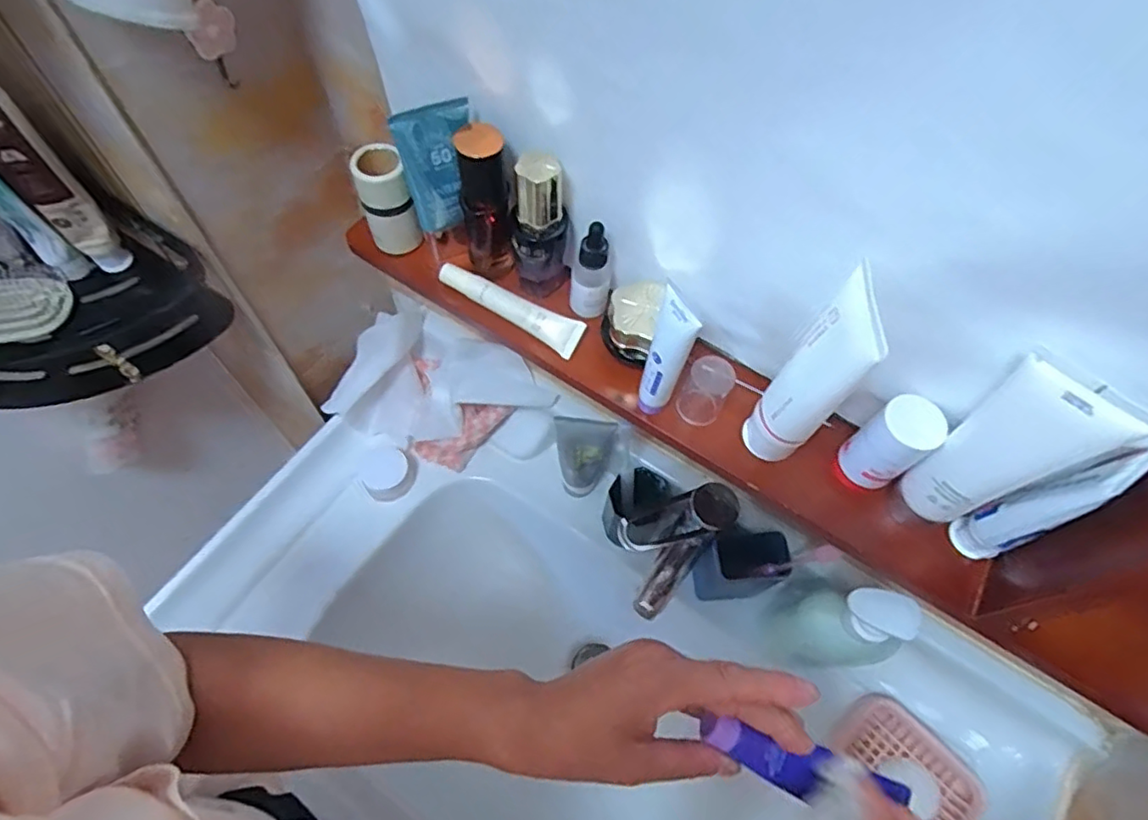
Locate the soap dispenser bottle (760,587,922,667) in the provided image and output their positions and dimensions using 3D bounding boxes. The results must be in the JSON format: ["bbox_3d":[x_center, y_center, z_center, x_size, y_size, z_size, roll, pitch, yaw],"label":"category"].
[{"bbox_3d":[0.235,0.186,0.532,0.076,0.165,0.060,4,62,-1],"label":"soap dispenser bottle"}]

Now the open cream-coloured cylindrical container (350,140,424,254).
[{"bbox_3d":[-0.139,-0.160,0.458,0.037,0.089,0.032,-11,63,-9],"label":"open cream-coloured cylindrical container"}]

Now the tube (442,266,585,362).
[{"bbox_3d":[-0.048,-0.079,0.463,0.117,0.016,0.023,30,64,12],"label":"tube"}]

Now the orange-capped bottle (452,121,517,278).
[{"bbox_3d":[-0.063,-0.149,0.437,0.029,0.103,0.036,-28,67,-17],"label":"orange-capped bottle"}]

